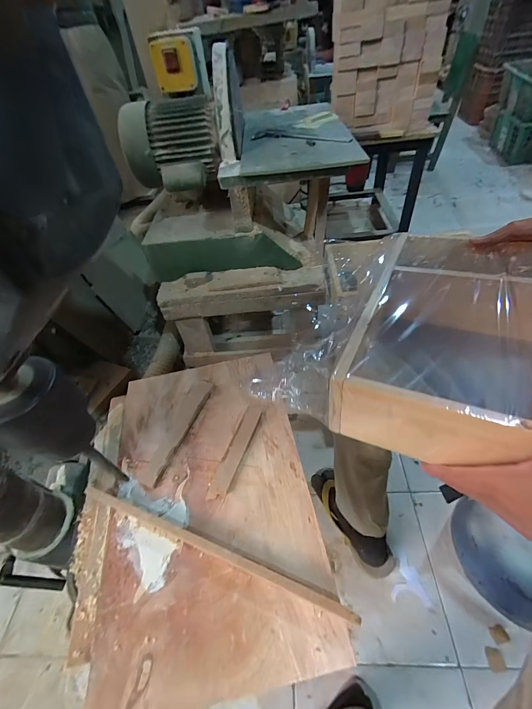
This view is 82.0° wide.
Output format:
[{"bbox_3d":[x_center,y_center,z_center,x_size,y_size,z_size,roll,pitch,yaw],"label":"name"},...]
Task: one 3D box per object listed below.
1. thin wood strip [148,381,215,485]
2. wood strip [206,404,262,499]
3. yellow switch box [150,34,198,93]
[{"bbox_3d":[-0.127,0.104,0.447,0.035,0.009,0.167,13,51,17],"label":"thin wood strip"},{"bbox_3d":[-0.040,0.128,0.417,0.023,0.008,0.138,13,51,17],"label":"wood strip"},{"bbox_3d":[-0.208,-0.665,0.703,0.092,0.086,0.064,-13,48,-5],"label":"yellow switch box"}]

